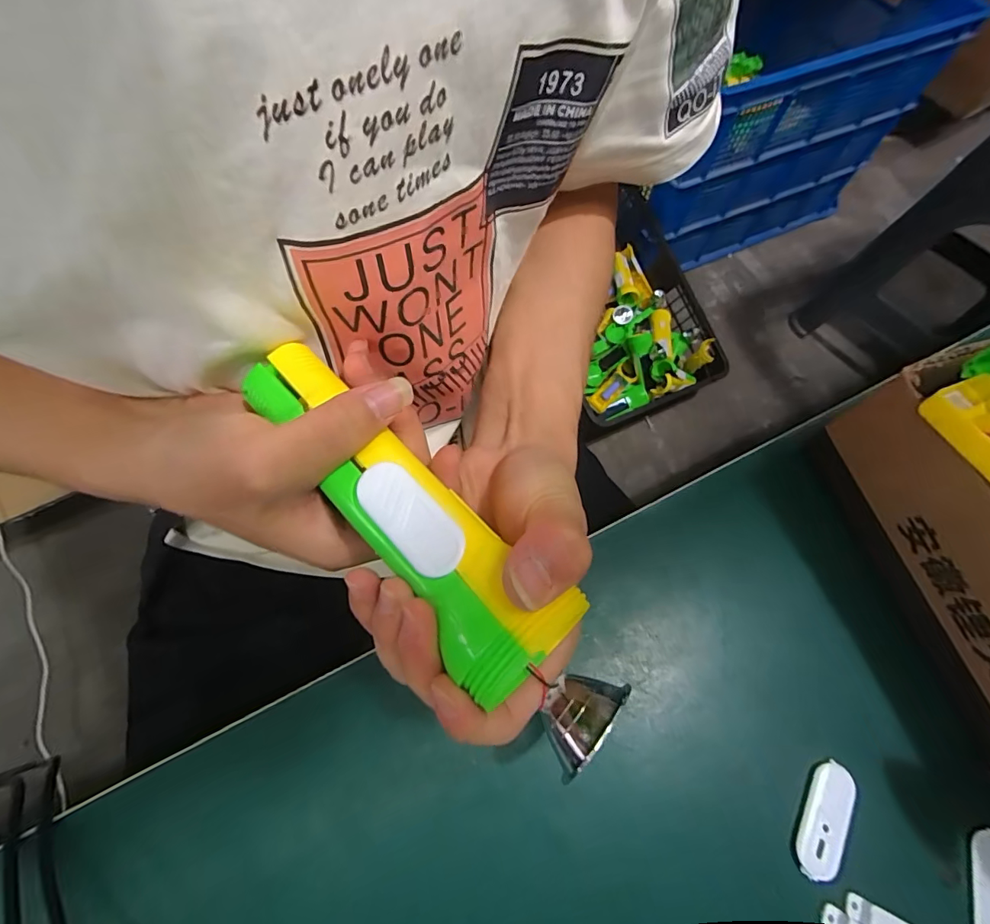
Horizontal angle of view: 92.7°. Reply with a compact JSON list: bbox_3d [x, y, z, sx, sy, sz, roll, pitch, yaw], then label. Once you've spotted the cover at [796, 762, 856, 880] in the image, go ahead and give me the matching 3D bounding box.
[{"bbox_3d":[0.160,0.172,0.226,0.018,0.007,0.050,30,69,9],"label":"cover"}]

